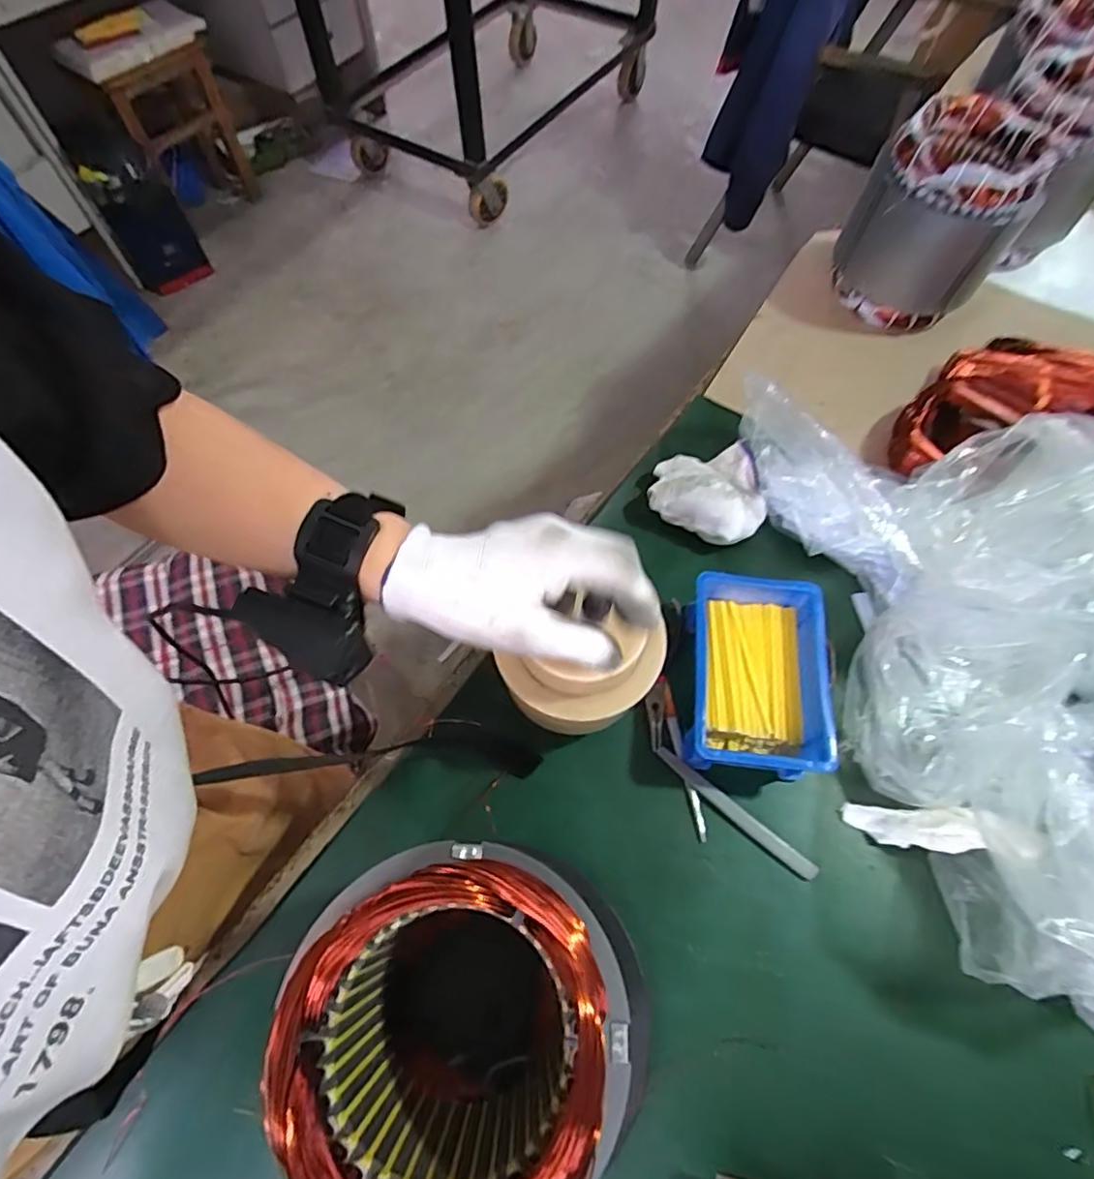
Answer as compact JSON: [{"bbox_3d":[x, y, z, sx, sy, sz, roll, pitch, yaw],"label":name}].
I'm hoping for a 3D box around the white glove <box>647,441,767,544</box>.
[{"bbox_3d":[0.148,-0.091,0.549,0.102,0.046,0.093,1,62,-2],"label":"white glove"}]

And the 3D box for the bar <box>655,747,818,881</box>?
[{"bbox_3d":[0.137,0.163,0.444,0.134,0.008,0.013,37,67,16],"label":"bar"}]

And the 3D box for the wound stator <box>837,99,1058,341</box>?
[{"bbox_3d":[0.406,-0.388,0.645,0.148,0.172,0.132,27,66,13],"label":"wound stator"}]

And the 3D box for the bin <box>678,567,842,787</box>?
[{"bbox_3d":[0.158,0.066,0.464,0.103,0.052,0.147,9,62,2],"label":"bin"}]

